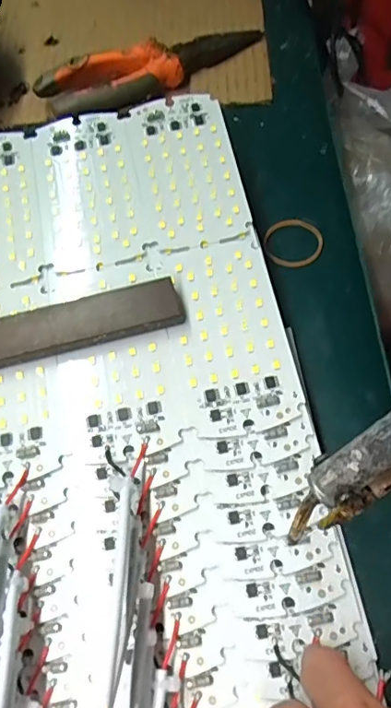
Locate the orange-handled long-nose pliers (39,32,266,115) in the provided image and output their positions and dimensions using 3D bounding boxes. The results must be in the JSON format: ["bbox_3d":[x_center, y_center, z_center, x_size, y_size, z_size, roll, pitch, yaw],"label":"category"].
[{"bbox_3d":[-0.025,-0.182,0.336,0.149,0.021,0.051,-19,60,-5],"label":"orange-handled long-nose pliers"}]

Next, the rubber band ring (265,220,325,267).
[{"bbox_3d":[0.053,-0.061,0.285,0.031,0.004,0.031,-3,60,4],"label":"rubber band ring"}]

